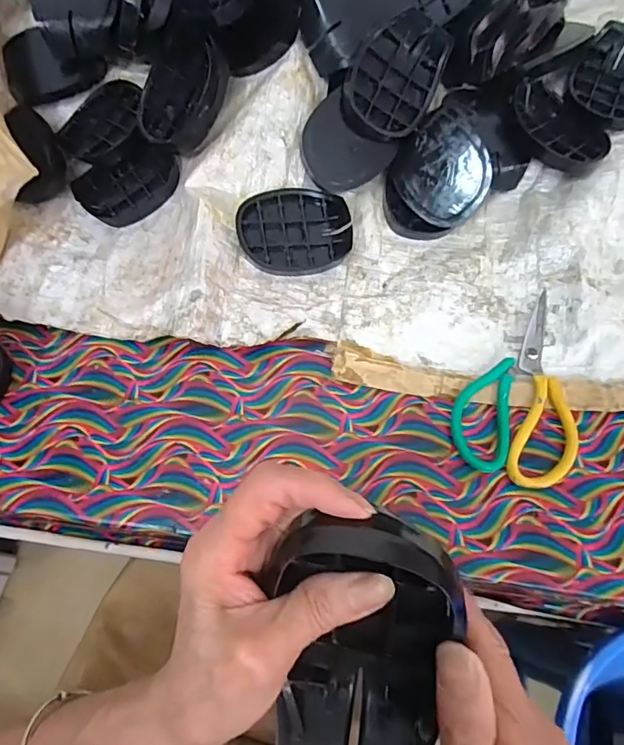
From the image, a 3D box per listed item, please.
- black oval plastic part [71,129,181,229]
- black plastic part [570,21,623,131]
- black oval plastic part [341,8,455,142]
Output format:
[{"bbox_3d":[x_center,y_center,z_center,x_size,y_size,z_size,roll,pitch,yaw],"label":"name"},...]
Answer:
[{"bbox_3d":[-0.203,-0.214,0.543,0.111,0.030,0.081,-35,70,-14],"label":"black oval plastic part"},{"bbox_3d":[0.322,-0.313,0.518,0.081,0.034,0.114,28,69,13],"label":"black plastic part"},{"bbox_3d":[0.084,-0.295,0.491,0.085,0.020,0.120,31,88,-21],"label":"black oval plastic part"}]

